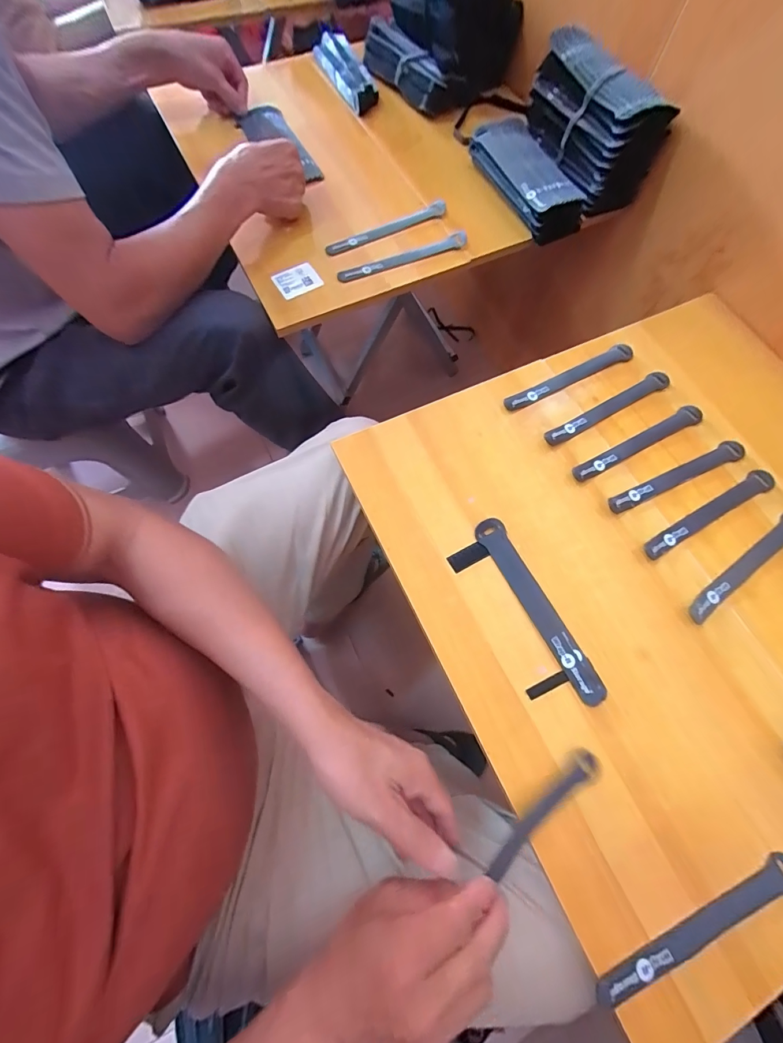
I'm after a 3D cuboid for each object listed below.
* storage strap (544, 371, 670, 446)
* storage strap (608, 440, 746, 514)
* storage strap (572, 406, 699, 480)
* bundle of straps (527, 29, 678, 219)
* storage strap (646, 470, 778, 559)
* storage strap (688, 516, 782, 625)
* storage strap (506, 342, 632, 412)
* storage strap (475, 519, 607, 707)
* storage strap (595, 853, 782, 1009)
[{"bbox_3d":[0.270,-0.142,0.484,0.198,0.010,0.020,-28,73,-11],"label":"storage strap"},{"bbox_3d":[0.333,-0.053,0.451,0.195,0.010,0.023,-24,72,-10],"label":"storage strap"},{"bbox_3d":[0.296,-0.094,0.466,0.192,0.008,0.022,-27,72,-11],"label":"storage strap"},{"bbox_3d":[0.293,-0.589,0.577,0.096,0.111,0.209,-22,72,-9],"label":"bundle of straps"},{"bbox_3d":[0.359,-0.011,0.439,0.192,0.006,0.023,-27,72,-11],"label":"storage strap"},{"bbox_3d":[0.384,0.044,0.418,0.195,0.009,0.024,-32,73,-12],"label":"storage strap"},{"bbox_3d":[0.229,-0.184,0.498,0.198,0.004,0.023,-28,73,-11],"label":"storage strap"},{"bbox_3d":[0.148,0.086,0.398,0.030,0.004,0.199,-25,72,-10],"label":"storage strap"},{"bbox_3d":[0.249,0.325,0.311,0.197,0.004,0.022,-20,71,-9],"label":"storage strap"}]

